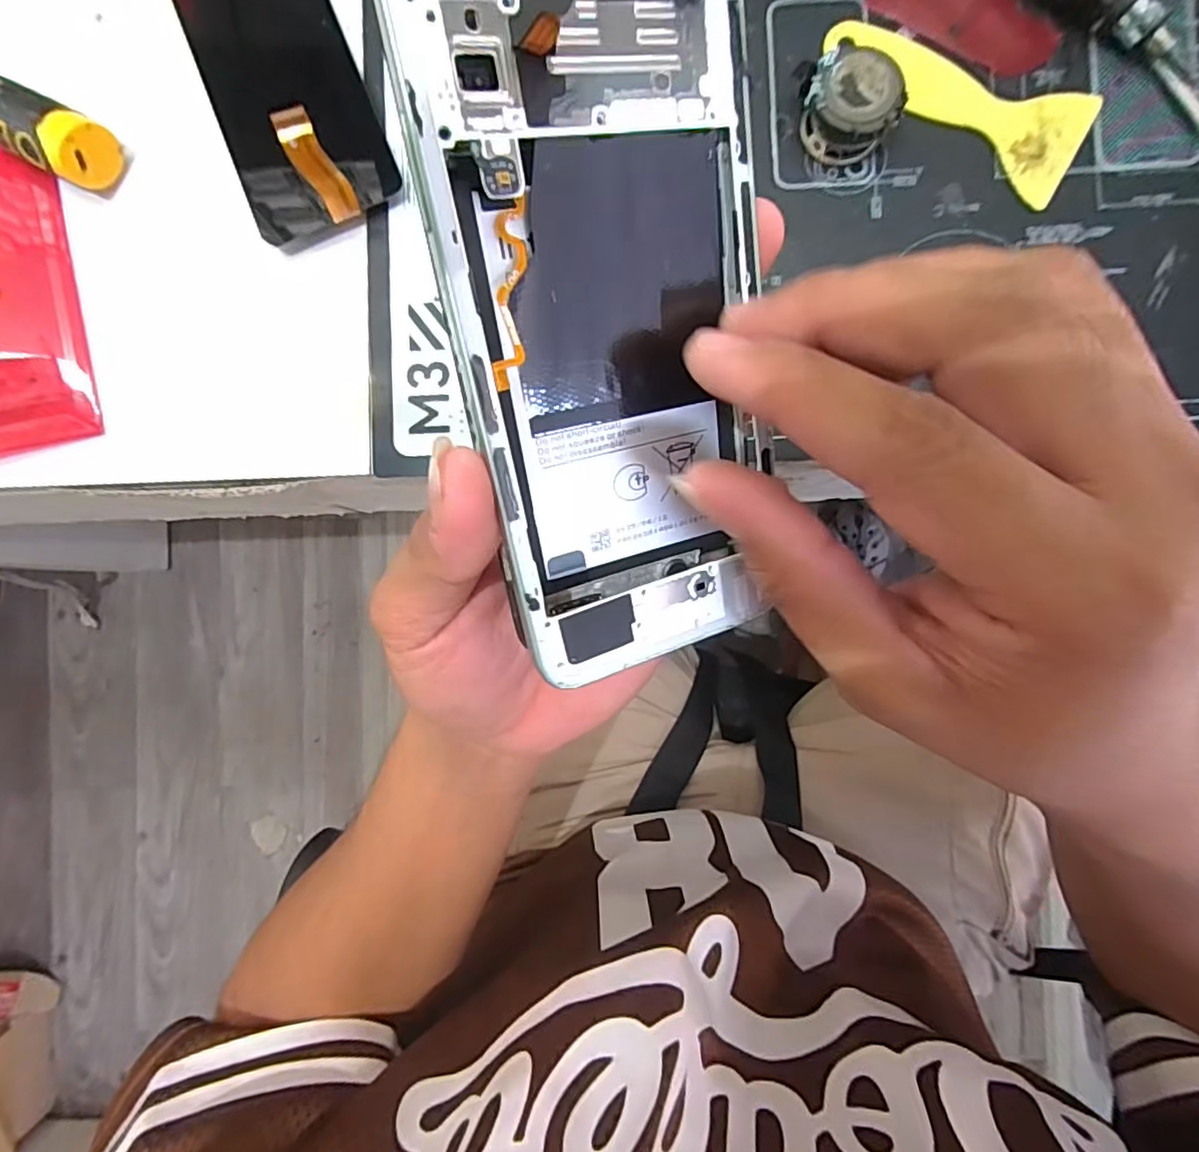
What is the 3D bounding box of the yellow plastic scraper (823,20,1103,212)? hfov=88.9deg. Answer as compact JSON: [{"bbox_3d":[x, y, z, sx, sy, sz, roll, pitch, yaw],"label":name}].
[{"bbox_3d":[0.159,-0.216,0.275,0.122,0.004,0.051,29,89,4],"label":"yellow plastic scraper"}]

